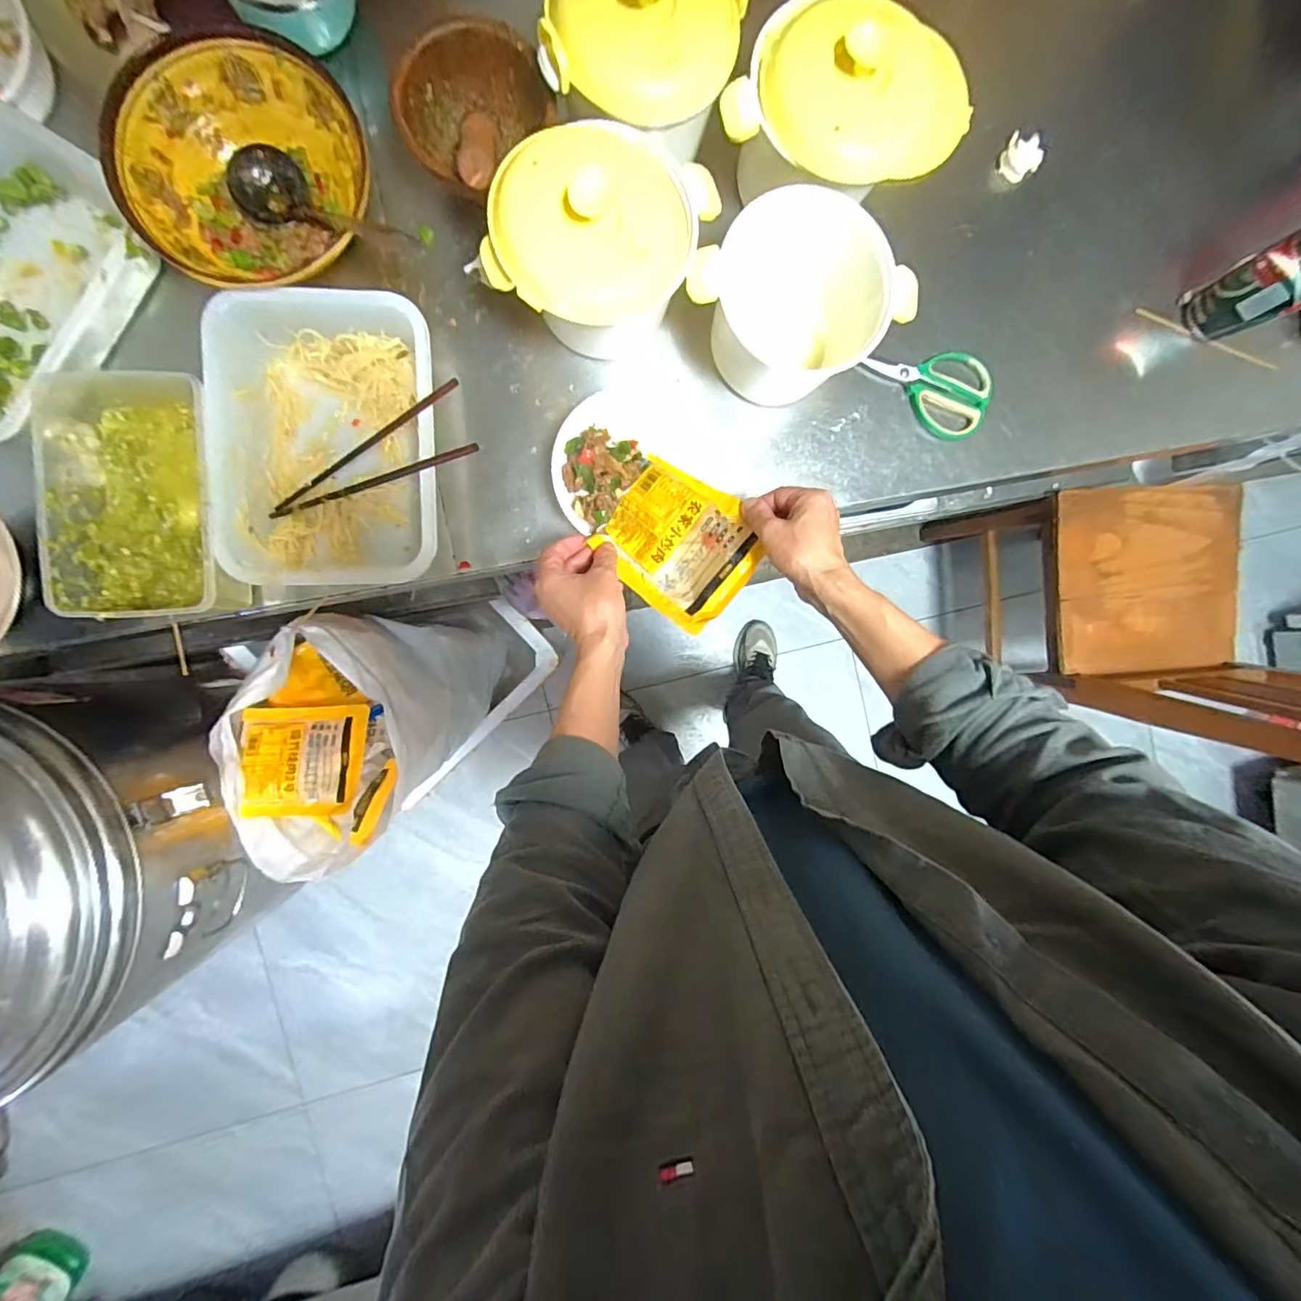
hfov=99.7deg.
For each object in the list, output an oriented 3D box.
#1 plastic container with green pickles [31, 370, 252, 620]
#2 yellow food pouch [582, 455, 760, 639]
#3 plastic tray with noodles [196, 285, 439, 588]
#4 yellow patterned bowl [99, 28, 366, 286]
[{"bbox_3d":[-0.494,-0.153,0.548,0.156,0.078,0.242,-4,92,-5],"label":"plastic container with green pickles"},{"bbox_3d":[0.030,-0.109,0.557,0.150,0.025,0.137,35,87,10],"label":"yellow food pouch"},{"bbox_3d":[-0.320,-0.207,0.560,0.206,0.072,0.281,-3,92,-5],"label":"plastic tray with noodles"},{"bbox_3d":[-0.380,-0.457,0.535,0.217,0.074,0.207,0,92,-5],"label":"yellow patterned bowl"}]

